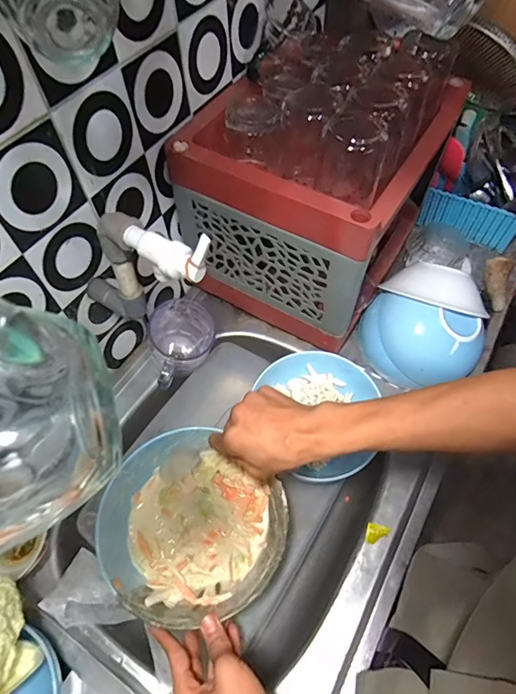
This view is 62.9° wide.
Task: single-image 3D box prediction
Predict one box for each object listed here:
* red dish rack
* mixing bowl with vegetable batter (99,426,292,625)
[{"bbox_3d":[0.082,-0.242,0.636,0.278,0.317,0.304,29,64,17],"label":"red dish rack"},{"bbox_3d":[-0.076,0.205,0.485,0.198,0.075,0.181,-1,59,1],"label":"mixing bowl with vegetable batter"}]

